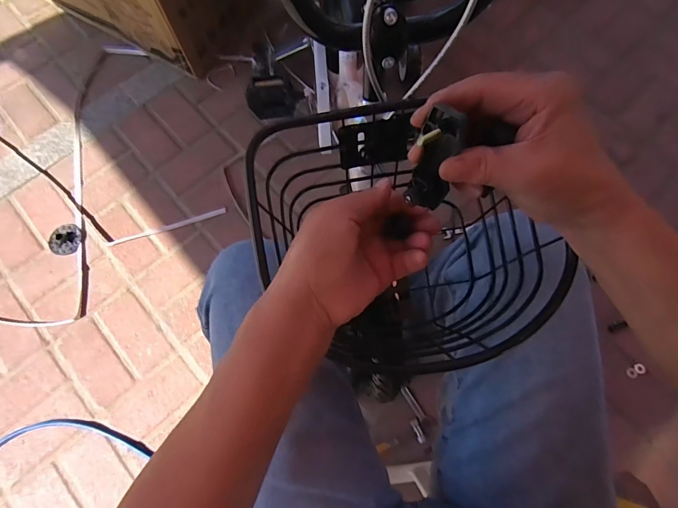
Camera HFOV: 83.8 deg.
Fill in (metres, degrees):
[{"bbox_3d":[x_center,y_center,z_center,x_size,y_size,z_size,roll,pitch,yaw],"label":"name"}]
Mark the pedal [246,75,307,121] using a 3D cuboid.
[{"bbox_3d":[-0.113,-0.281,0.684,0.099,0.092,0.027,-1,73,-1],"label":"pedal"}]

